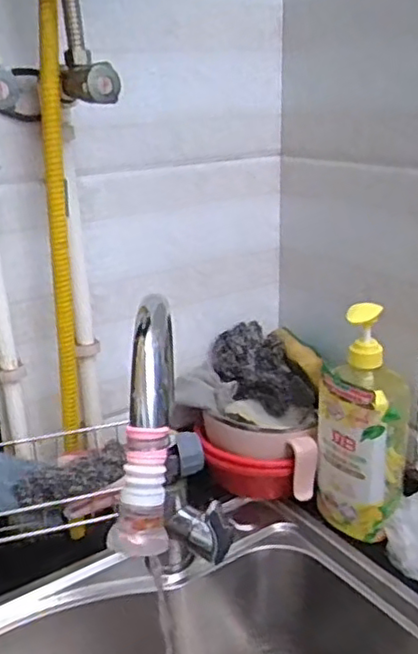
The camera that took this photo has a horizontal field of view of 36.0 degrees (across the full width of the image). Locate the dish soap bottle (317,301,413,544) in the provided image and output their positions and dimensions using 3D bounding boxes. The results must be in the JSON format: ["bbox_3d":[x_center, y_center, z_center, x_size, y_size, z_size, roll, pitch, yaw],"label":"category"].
[{"bbox_3d":[0.170,0.108,0.709,0.100,0.258,0.069,4,22,14],"label":"dish soap bottle"}]

